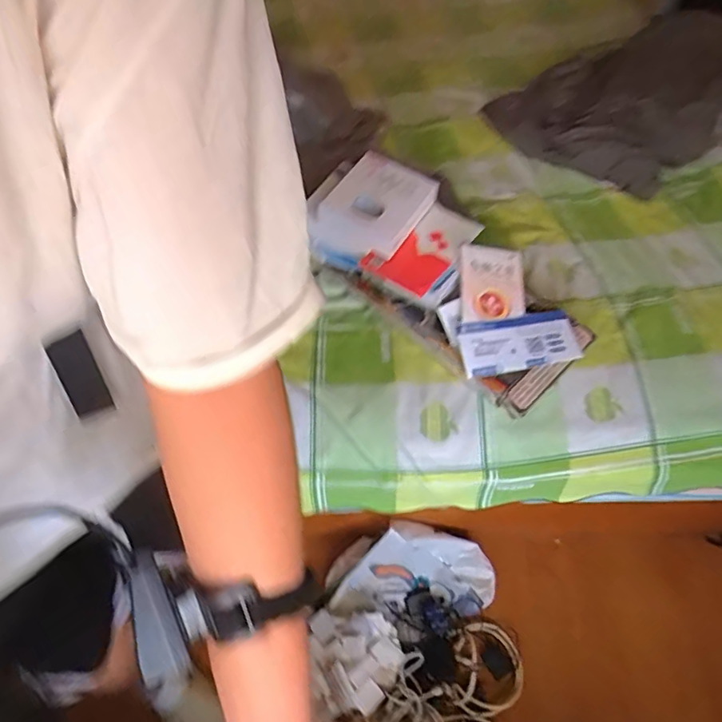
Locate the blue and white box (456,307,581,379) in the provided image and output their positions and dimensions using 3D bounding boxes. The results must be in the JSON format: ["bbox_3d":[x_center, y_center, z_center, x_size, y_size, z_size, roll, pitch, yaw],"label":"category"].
[{"bbox_3d":[0.269,-0.032,0.938,0.200,0.020,0.090,-11,85,4],"label":"blue and white box"}]

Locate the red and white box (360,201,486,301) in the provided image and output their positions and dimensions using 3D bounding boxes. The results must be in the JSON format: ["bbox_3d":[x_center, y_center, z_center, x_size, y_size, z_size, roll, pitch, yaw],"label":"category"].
[{"bbox_3d":[0.114,-0.213,1.009,0.143,0.025,0.199,38,78,27],"label":"red and white box"}]

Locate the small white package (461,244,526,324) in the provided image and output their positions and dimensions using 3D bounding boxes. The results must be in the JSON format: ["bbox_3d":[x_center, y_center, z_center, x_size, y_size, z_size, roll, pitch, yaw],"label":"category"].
[{"bbox_3d":[0.234,-0.138,0.974,0.113,0.027,0.153,2,74,0],"label":"small white package"}]

